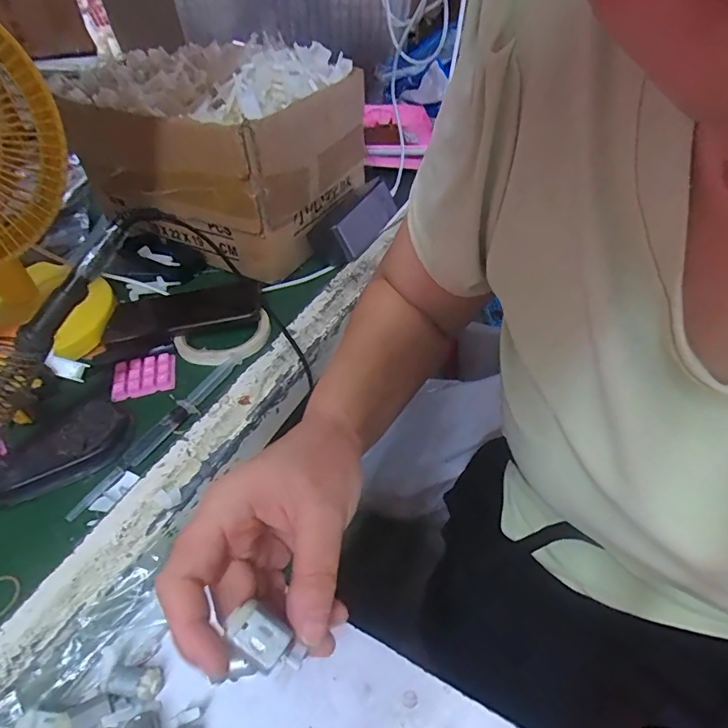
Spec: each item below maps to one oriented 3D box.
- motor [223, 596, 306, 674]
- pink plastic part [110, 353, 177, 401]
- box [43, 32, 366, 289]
[{"bbox_3d":[-0.042,0.117,0.202,0.034,0.016,0.018,37,55,15],"label":"motor"},{"bbox_3d":[-0.219,0.010,0.478,0.060,0.013,0.046,-11,45,-8],"label":"pink plastic part"},{"bbox_3d":[-0.165,-0.267,0.608,0.256,0.198,0.239,21,50,23],"label":"box"}]

